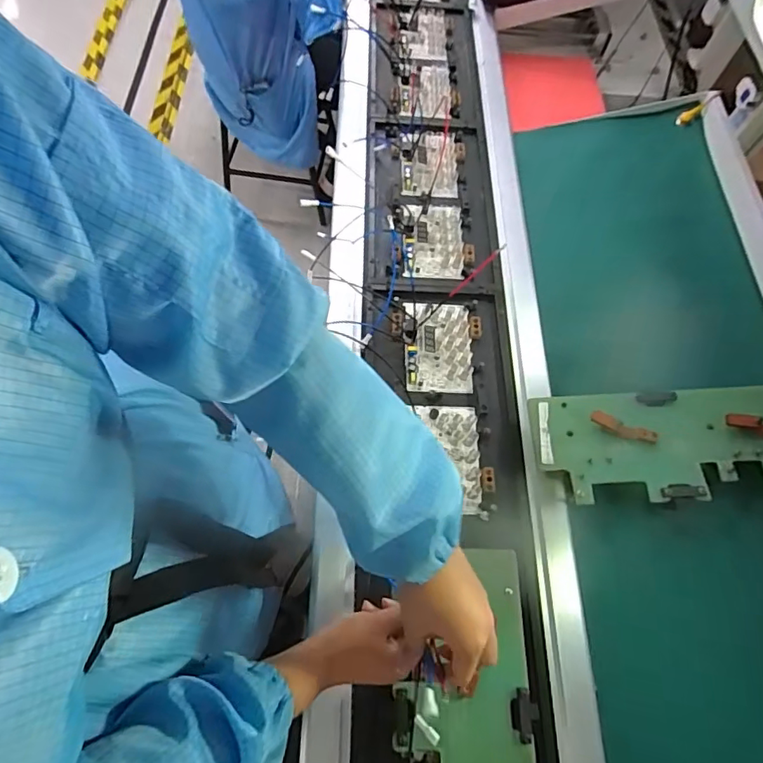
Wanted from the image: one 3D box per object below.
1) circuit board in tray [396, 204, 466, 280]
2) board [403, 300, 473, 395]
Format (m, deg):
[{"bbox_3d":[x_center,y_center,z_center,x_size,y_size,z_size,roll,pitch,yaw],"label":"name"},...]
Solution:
[{"bbox_3d":[0.077,-0.219,0.755,0.099,0.017,0.132,7,66,0],"label":"circuit board in tray"},{"bbox_3d":[0.076,-0.049,0.681,0.091,0.010,0.131,2,66,-2],"label":"board"}]

